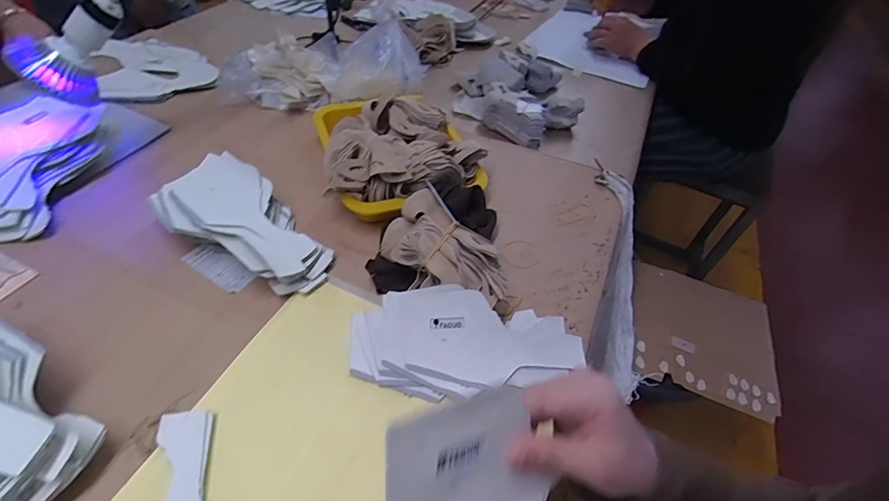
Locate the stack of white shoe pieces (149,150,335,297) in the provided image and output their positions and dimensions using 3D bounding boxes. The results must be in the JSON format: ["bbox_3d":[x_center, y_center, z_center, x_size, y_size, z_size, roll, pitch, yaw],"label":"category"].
[{"bbox_3d":[-0.234,-0.030,0.507,0.218,0.053,0.112,30,51,20],"label":"stack of white shoe pieces"}]

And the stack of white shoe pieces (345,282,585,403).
[{"bbox_3d":[0.028,0.091,0.433,0.242,0.047,0.096,0,48,-7],"label":"stack of white shoe pieces"}]

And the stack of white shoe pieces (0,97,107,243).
[{"bbox_3d":[-0.544,-0.104,0.533,0.154,0.065,0.221,4,47,-3],"label":"stack of white shoe pieces"}]

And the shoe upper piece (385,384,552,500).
[{"bbox_3d":[0.015,0.121,0.223,0.099,0.092,0.007,-3,5,-37],"label":"shoe upper piece"}]

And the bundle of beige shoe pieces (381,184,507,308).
[{"bbox_3d":[0.000,-0.001,0.463,0.151,0.059,0.074,28,51,18],"label":"bundle of beige shoe pieces"}]

